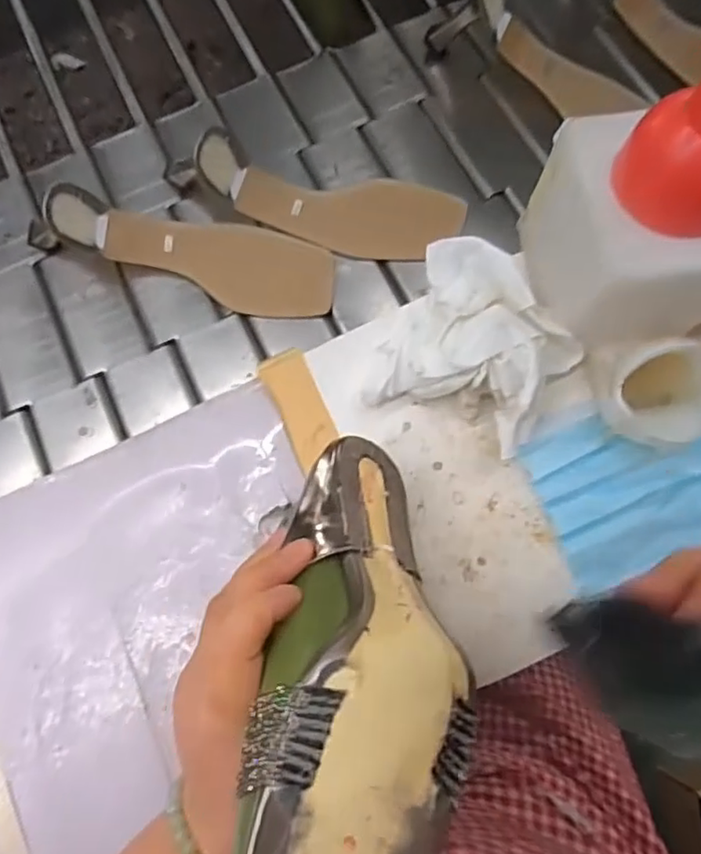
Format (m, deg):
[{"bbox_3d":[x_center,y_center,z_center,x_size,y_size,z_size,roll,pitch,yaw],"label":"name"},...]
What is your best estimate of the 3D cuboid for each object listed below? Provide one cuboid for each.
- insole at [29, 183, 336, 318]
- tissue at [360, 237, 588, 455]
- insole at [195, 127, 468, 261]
[{"bbox_3d":[-0.127,-0.146,0.507,0.226,0.049,0.073,13,72,-10],"label":"insole"},{"bbox_3d":[0.087,-0.055,0.416,0.118,0.050,0.127,28,74,9],"label":"tissue"},{"bbox_3d":[-0.012,-0.195,0.512,0.218,0.066,0.071,9,72,3],"label":"insole"}]

